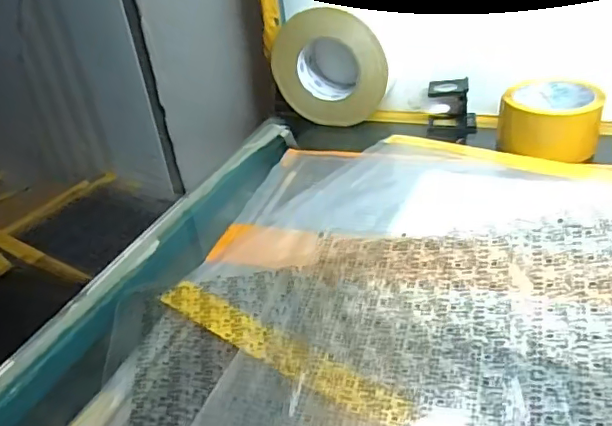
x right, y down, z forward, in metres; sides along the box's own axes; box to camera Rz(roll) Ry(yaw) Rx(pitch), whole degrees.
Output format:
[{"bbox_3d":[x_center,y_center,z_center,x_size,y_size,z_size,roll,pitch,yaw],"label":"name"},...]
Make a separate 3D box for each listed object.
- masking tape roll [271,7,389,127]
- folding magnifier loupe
[{"bbox_3d":[0.033,-0.176,0.671,0.144,0.127,0.046,7,35,23],"label":"masking tape roll"},{"bbox_3d":[0.171,-0.128,0.652,0.056,0.052,0.055,0,32,12],"label":"folding magnifier loupe"}]

